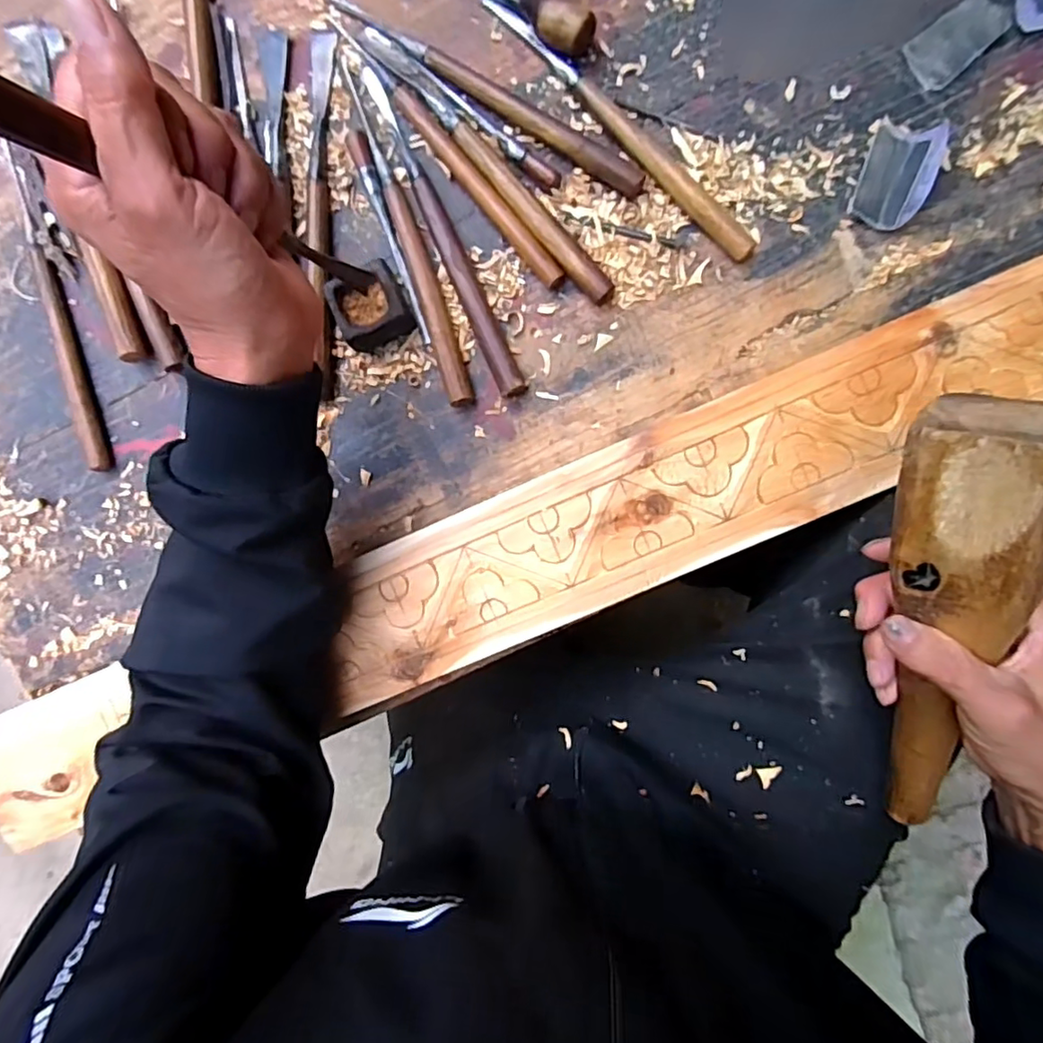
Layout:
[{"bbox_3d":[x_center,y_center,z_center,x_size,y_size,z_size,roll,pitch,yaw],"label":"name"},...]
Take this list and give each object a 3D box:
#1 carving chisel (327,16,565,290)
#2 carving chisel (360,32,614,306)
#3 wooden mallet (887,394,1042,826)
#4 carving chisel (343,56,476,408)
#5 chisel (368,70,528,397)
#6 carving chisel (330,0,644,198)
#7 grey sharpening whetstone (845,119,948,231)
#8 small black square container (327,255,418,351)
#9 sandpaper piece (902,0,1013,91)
[{"bbox_3d":[-0.051,-0.252,0.404,0.017,0.010,0.231,-40,90,4],"label":"carving chisel"},{"bbox_3d":[-0.024,-0.244,0.405,0.018,0.014,0.244,-42,90,4],"label":"carving chisel"},{"bbox_3d":[0.226,0.069,0.311,0.046,0.063,0.274,-32,126,-29],"label":"wooden mallet"},{"bbox_3d":[-0.078,-0.198,0.408,0.016,0.018,0.241,-18,91,4],"label":"carving chisel"},{"bbox_3d":[-0.056,-0.198,0.407,0.019,0.017,0.242,-26,91,4],"label":"chisel"},{"bbox_3d":[-0.025,-0.295,0.402,0.250,0.011,0.018,34,94,1],"label":"carving chisel"},{"bbox_3d":[0.246,-0.228,0.387,0.041,0.018,0.066,21,94,2],"label":"grey sharpening whetstone"},{"bbox_3d":[-0.104,-0.148,0.409,0.047,0.027,0.044,-25,91,4],"label":"small black square container"},{"bbox_3d":[0.283,-0.315,0.386,0.064,0.004,0.035,-42,90,4],"label":"sandpaper piece"}]

